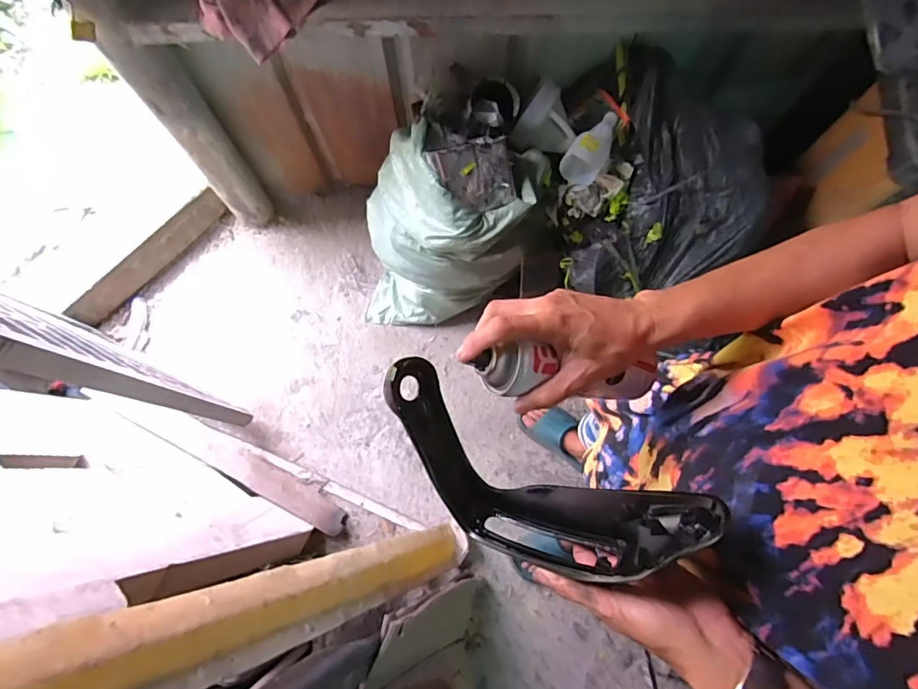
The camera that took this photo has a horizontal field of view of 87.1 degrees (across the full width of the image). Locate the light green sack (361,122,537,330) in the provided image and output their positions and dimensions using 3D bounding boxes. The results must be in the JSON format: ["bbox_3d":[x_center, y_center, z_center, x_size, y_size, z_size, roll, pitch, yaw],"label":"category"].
[{"bbox_3d":[-0.050,-0.262,1.256,0.417,0.584,0.295,10,74,2],"label":"light green sack"}]

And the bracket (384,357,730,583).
[{"bbox_3d":[0.060,0.128,0.418,0.277,0.150,0.091,17,51,27],"label":"bracket"}]

